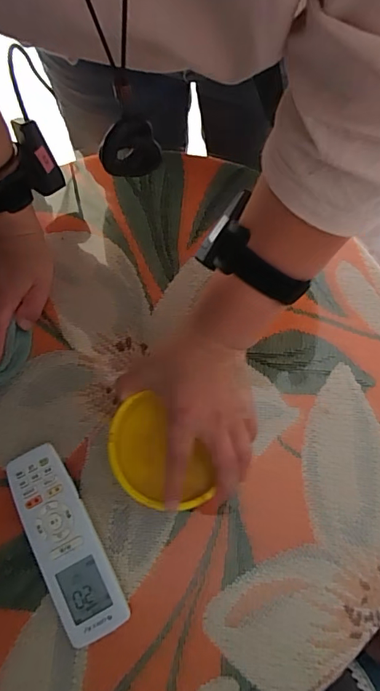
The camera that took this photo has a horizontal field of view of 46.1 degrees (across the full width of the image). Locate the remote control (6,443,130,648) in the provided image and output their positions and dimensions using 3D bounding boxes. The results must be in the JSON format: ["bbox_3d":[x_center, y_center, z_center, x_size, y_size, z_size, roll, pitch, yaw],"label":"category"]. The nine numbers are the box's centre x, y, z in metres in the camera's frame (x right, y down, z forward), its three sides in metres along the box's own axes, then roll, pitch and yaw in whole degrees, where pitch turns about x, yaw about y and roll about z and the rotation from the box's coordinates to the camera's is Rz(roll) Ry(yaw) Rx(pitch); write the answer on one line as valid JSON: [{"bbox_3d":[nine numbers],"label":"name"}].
[{"bbox_3d":[-0.107,0.165,0.383,0.050,0.026,0.158,-27,75,-6],"label":"remote control"}]

